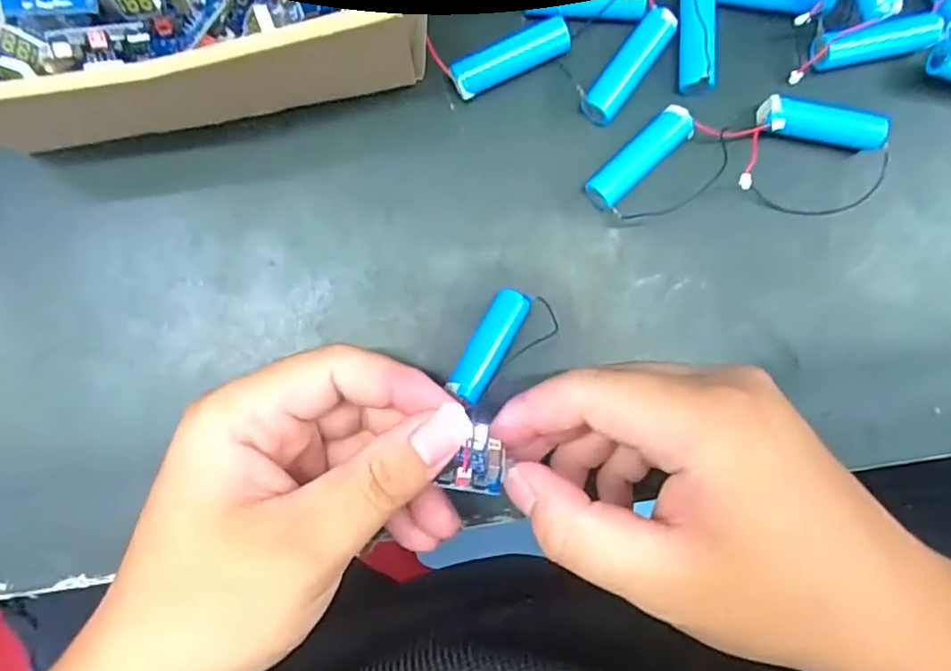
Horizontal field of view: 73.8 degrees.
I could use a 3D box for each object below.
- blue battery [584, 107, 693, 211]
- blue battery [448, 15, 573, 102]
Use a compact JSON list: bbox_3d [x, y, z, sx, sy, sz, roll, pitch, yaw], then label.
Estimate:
[{"bbox_3d":[0.067,-0.072,0.262,0.052,0.011,0.015,-42,91,-1],"label":"blue battery"},{"bbox_3d":[0.014,-0.114,0.260,0.049,0.014,0.014,-24,91,-2],"label":"blue battery"}]

